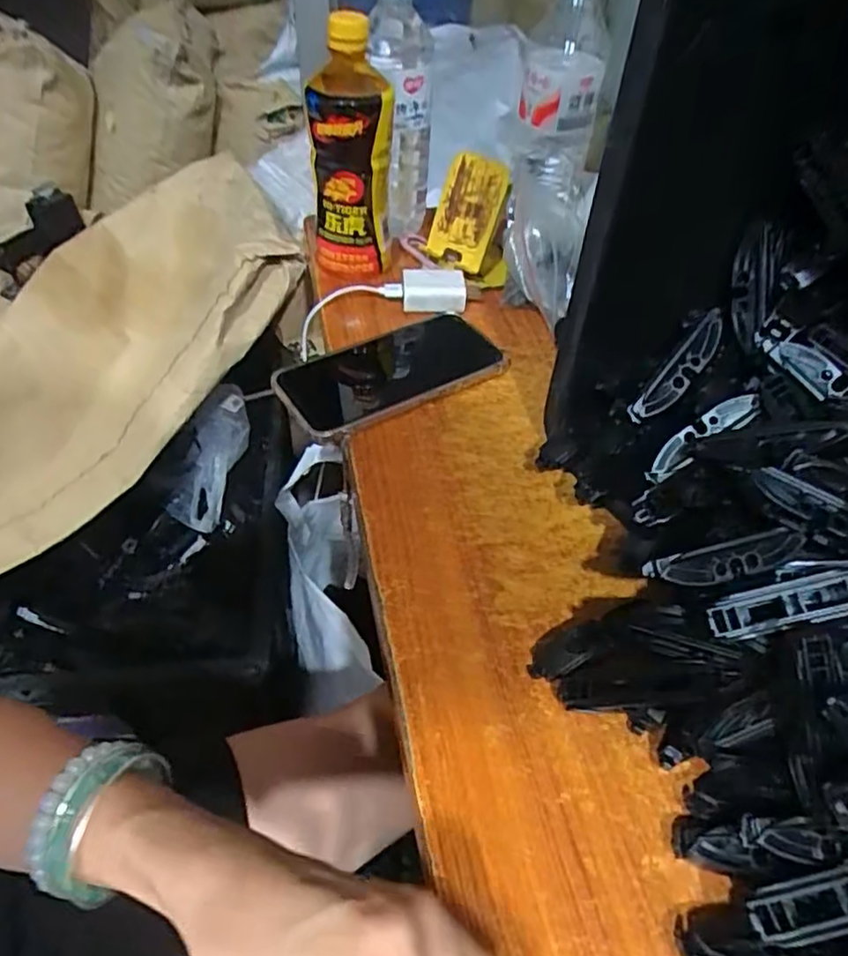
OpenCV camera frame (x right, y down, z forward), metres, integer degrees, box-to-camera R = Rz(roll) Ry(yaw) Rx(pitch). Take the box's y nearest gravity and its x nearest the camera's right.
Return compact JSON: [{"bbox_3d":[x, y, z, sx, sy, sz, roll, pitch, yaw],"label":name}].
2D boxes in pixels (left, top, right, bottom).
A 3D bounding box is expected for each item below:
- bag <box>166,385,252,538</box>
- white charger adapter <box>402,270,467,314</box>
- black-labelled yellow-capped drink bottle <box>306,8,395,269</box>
[{"bbox_3d":[-0.275,-0.034,0.837,0.076,0.049,0.208,7,65,5],"label":"bag"},{"bbox_3d":[0.009,-0.161,0.567,0.054,0.028,0.033,3,46,1],"label":"white charger adapter"},{"bbox_3d":[-0.060,-0.264,0.536,0.067,0.180,0.064,0,46,-2],"label":"black-labelled yellow-capped drink bottle"}]

